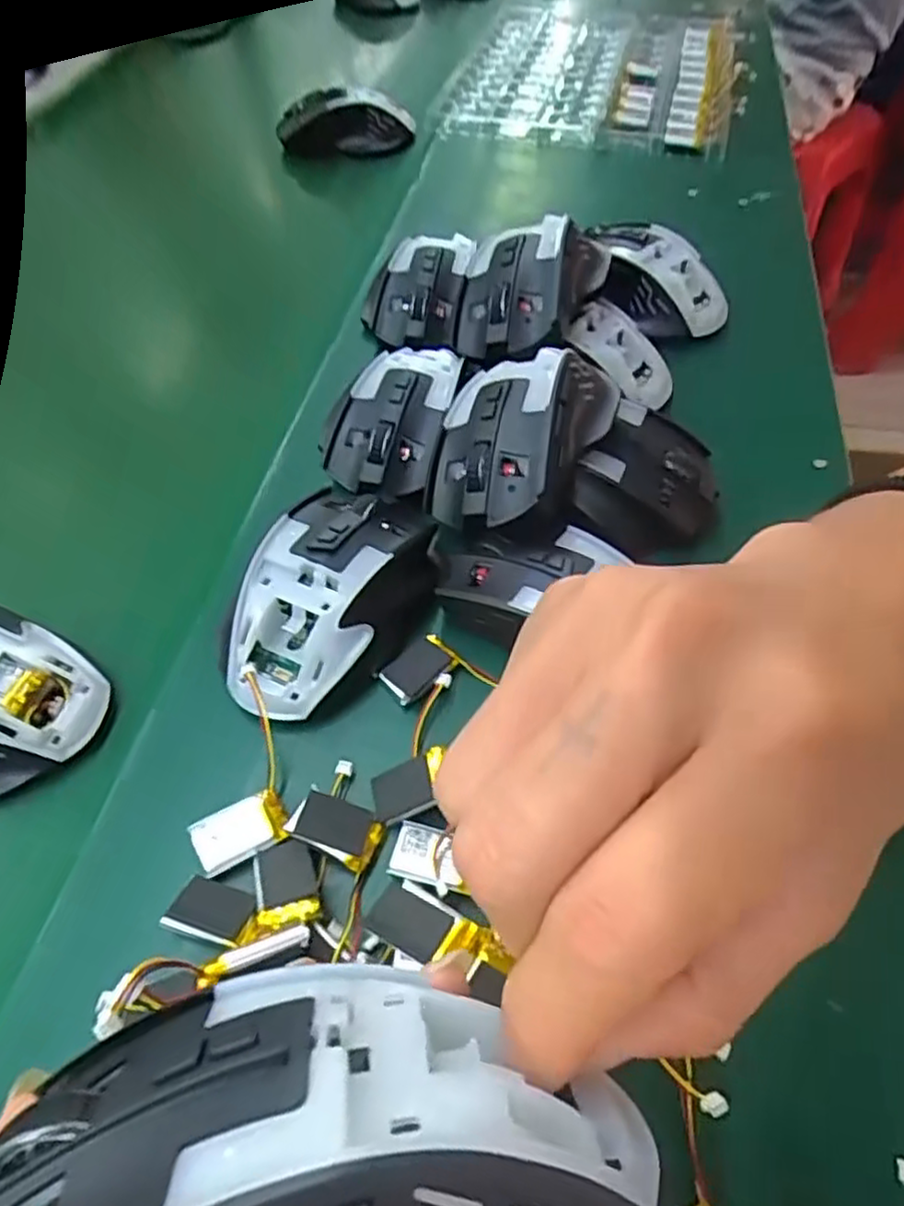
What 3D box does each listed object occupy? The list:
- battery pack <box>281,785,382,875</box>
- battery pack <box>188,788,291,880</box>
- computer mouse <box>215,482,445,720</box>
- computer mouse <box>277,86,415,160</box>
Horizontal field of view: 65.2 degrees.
[{"bbox_3d":[-0.041,0.080,0.254,0.031,0.008,0.020,22,58,16],"label":"battery pack"},{"bbox_3d":[-0.076,0.082,0.254,0.031,0.004,0.020,-26,58,-16],"label":"battery pack"},{"bbox_3d":[-0.050,-0.005,0.300,0.065,0.035,0.109,15,56,12],"label":"computer mouse"},{"bbox_3d":[-0.091,-0.415,0.612,0.115,0.040,0.060,-10,55,-5],"label":"computer mouse"}]

